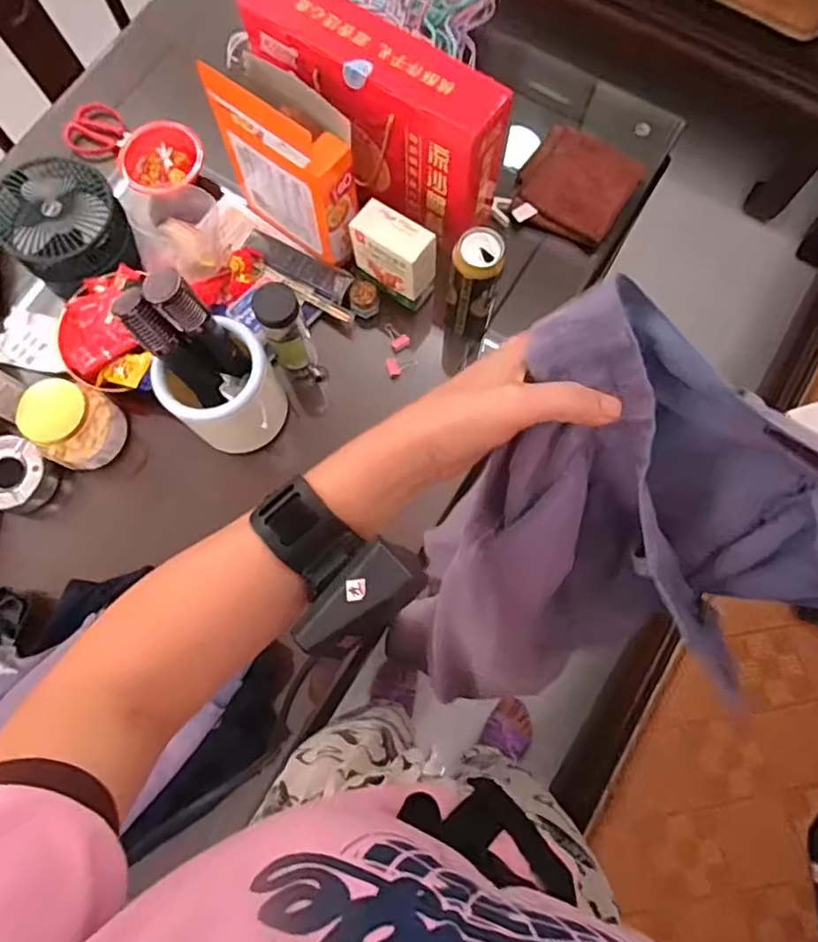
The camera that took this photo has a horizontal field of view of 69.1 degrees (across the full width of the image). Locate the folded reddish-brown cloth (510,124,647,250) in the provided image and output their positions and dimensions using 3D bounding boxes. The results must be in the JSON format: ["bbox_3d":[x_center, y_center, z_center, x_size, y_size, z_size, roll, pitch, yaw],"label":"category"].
[{"bbox_3d":[0.247,-0.424,0.886,0.160,0.032,0.170,33,78,8],"label":"folded reddish-brown cloth"}]

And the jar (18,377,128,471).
[{"bbox_3d":[-0.428,-0.060,0.759,0.090,0.080,0.101,21,77,5],"label":"jar"}]

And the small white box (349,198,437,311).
[{"bbox_3d":[-0.021,-0.282,0.795,0.100,0.119,0.056,36,79,8],"label":"small white box"}]

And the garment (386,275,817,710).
[{"bbox_3d":[0.095,0.107,0.455,0.184,0.475,0.073,33,52,8],"label":"garment"}]

